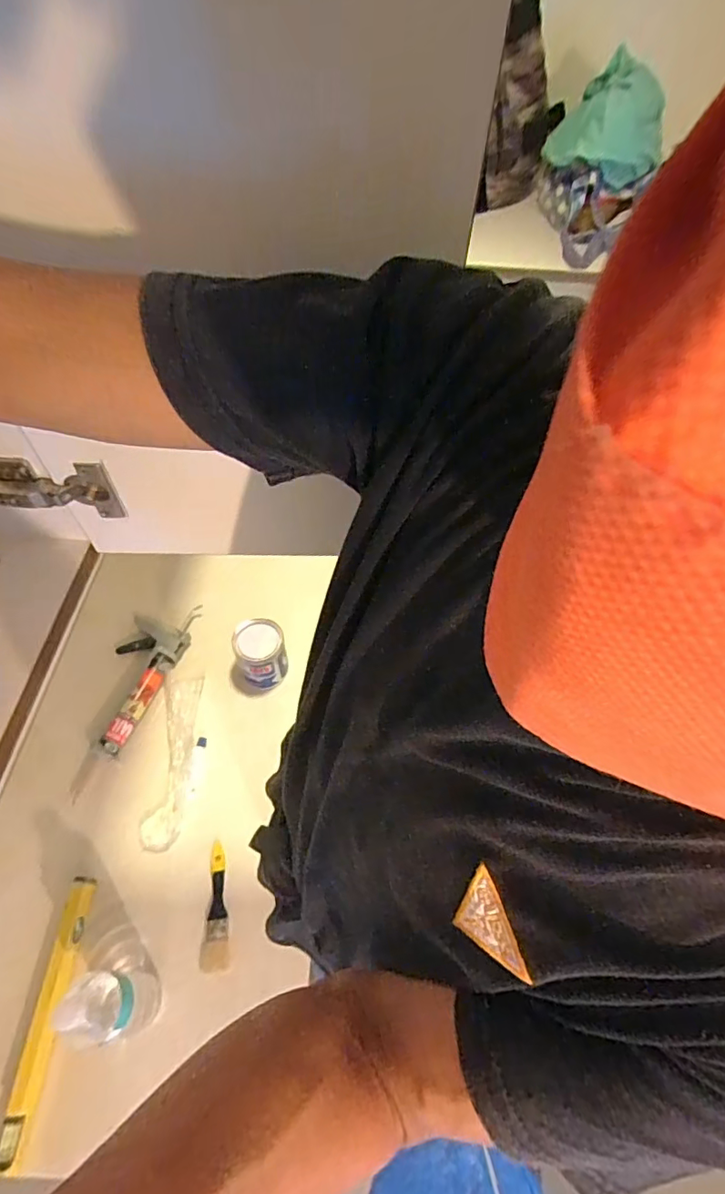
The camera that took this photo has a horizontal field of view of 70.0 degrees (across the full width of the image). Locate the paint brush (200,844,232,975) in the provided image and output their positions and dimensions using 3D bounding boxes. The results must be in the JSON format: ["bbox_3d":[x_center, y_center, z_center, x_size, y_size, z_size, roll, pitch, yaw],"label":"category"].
[{"bbox_3d":[-0.241,0.507,0.856,0.043,0.015,0.182,1,49,-14],"label":"paint brush"}]

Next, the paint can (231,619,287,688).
[{"bbox_3d":[-0.208,0.120,1.064,0.097,0.116,0.098,1,55,-1],"label":"paint can"}]

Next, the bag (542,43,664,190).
[{"bbox_3d":[0.471,-0.914,0.990,0.195,0.136,0.224,12,55,6],"label":"bag"}]

